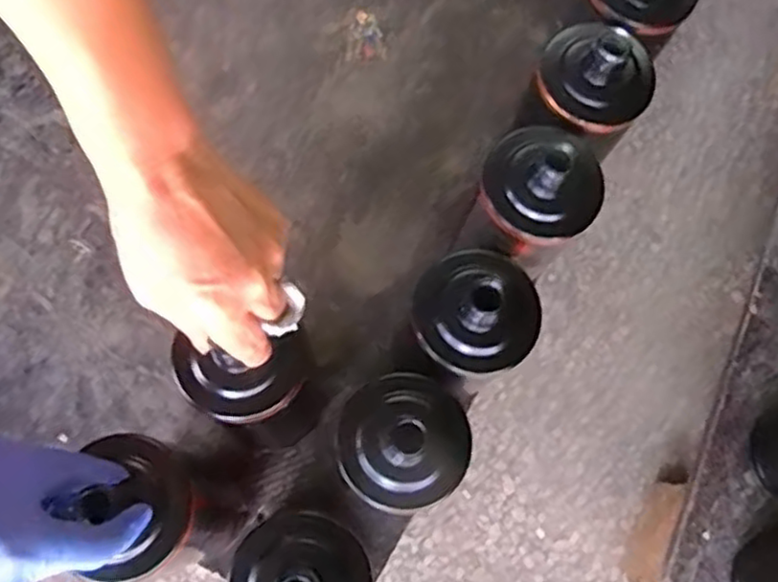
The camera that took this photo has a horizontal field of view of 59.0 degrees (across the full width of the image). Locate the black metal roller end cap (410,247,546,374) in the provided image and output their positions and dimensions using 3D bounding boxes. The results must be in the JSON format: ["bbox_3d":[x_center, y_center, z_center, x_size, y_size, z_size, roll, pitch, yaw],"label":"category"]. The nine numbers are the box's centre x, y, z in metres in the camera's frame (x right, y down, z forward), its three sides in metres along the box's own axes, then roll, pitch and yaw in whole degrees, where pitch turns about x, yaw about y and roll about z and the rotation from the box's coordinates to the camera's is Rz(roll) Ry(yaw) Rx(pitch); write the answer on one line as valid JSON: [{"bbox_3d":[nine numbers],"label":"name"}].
[{"bbox_3d":[0.055,0.011,0.414,0.078,0.045,0.075,1,77,-3],"label":"black metal roller end cap"}]

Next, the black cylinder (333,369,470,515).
[{"bbox_3d":[0.008,0.088,0.393,0.080,0.038,0.076,1,77,-3],"label":"black cylinder"}]

